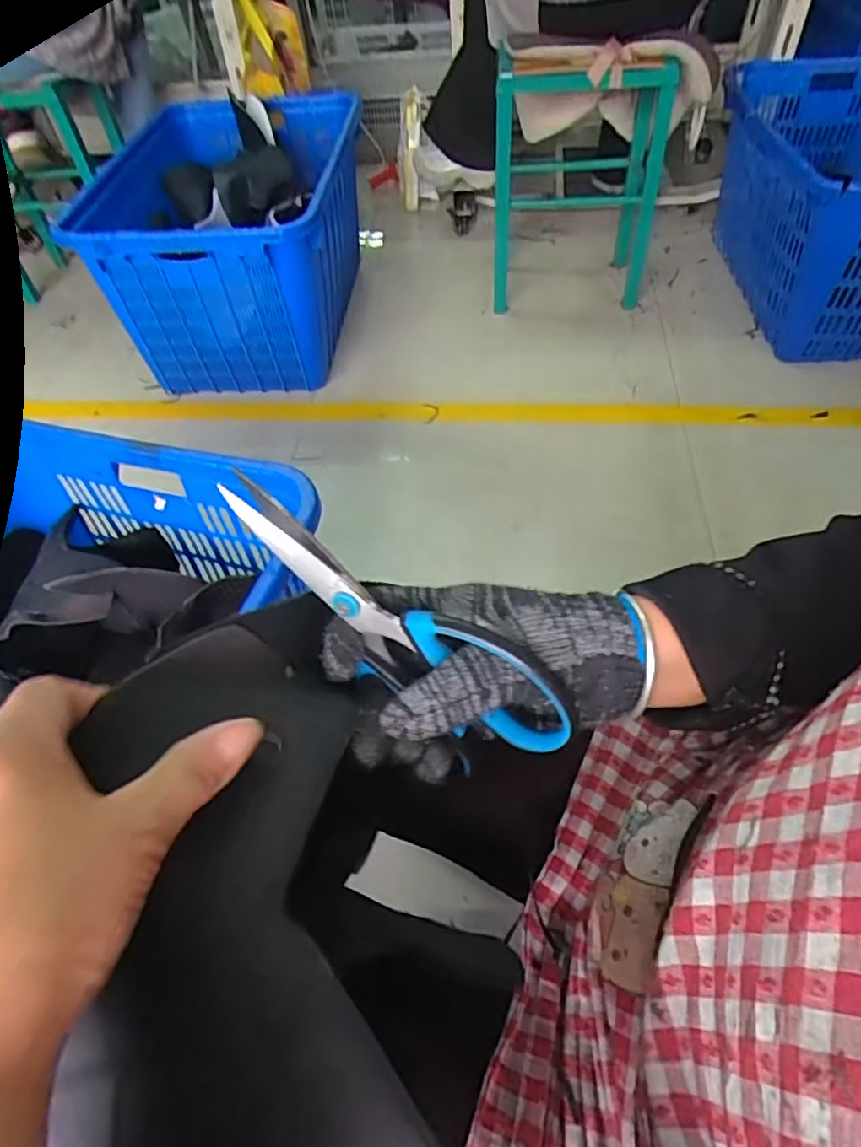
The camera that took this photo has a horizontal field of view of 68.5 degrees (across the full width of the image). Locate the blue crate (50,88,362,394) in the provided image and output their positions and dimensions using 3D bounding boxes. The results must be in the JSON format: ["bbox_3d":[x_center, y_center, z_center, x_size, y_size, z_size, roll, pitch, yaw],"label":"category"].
[{"bbox_3d":[-0.422,-0.791,1.507,0.503,0.382,0.728,1,53,5],"label":"blue crate"}]

